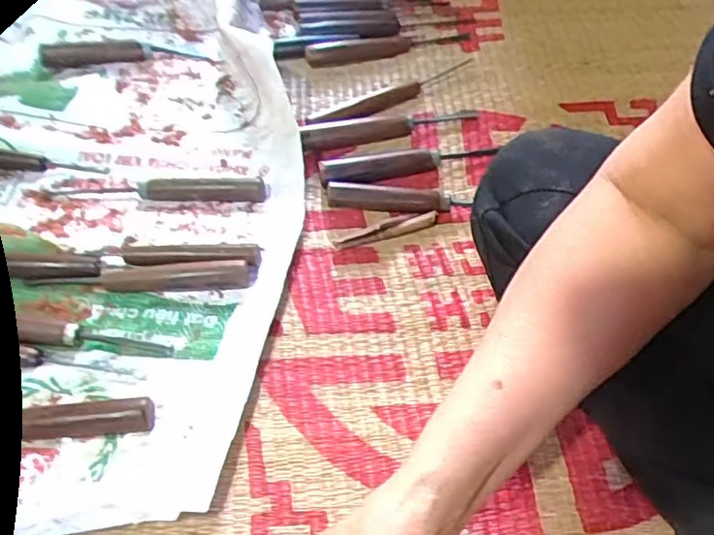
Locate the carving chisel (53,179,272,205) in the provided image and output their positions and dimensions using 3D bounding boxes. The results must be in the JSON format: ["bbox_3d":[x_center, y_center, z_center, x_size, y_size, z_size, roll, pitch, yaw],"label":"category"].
[{"bbox_3d":[-0.167,-0.066,0.522,0.176,0.013,0.025,-2,57,-2],"label":"carving chisel"}]

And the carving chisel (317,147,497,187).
[{"bbox_3d":[0.045,-0.099,0.549,0.161,0.018,0.027,-15,58,-11],"label":"carving chisel"}]

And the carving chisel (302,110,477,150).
[{"bbox_3d":[0.032,-0.134,0.571,0.170,0.018,0.021,-12,58,-9],"label":"carving chisel"}]

